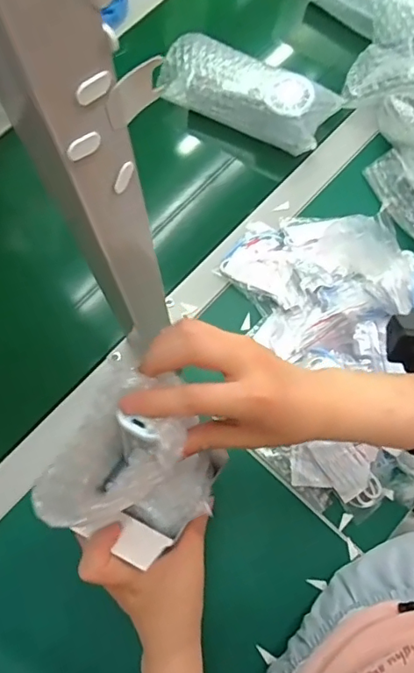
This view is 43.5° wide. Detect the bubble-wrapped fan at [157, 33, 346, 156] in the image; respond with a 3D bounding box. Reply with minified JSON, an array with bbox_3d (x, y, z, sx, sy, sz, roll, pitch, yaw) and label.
[{"bbox_3d":[0.049,-0.296,0.626,0.206,0.049,0.073,24,75,6],"label":"bubble-wrapped fan"}]

